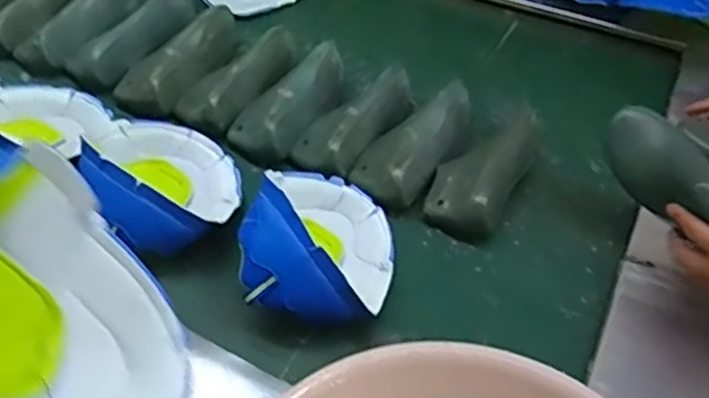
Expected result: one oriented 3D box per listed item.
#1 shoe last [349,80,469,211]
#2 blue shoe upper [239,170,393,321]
[{"bbox_3d":[0.080,-0.073,0.861,0.093,0.064,0.209,29,51,23],"label":"shoe last"},{"bbox_3d":[-0.031,0.030,0.705,0.144,0.094,0.208,5,46,2],"label":"blue shoe upper"}]

